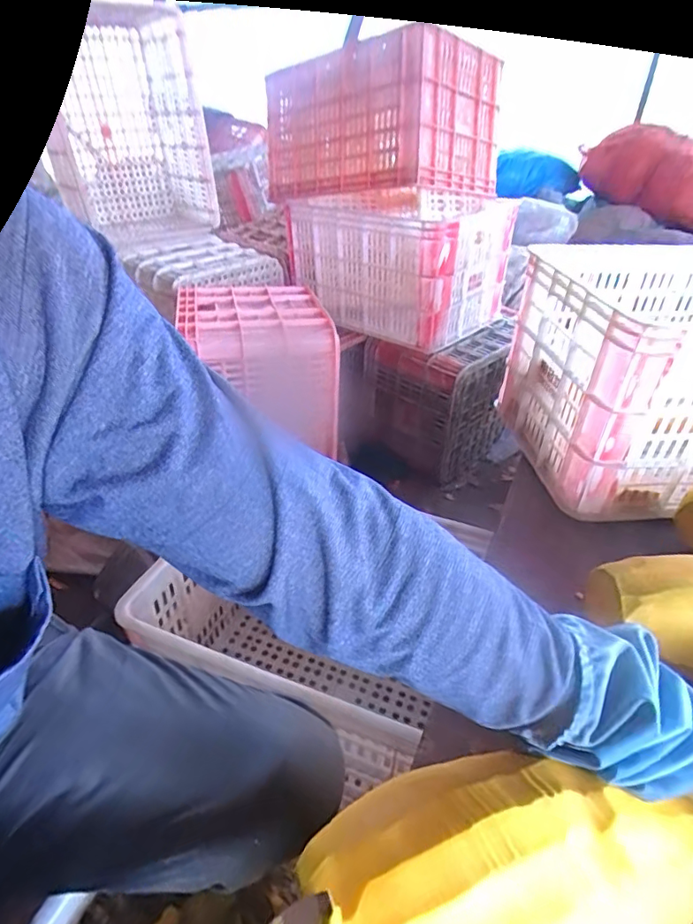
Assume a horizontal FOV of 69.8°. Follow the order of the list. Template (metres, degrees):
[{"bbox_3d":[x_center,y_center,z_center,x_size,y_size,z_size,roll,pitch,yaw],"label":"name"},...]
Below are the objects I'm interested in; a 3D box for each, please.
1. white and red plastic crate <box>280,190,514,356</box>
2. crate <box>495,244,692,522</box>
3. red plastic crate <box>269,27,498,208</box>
[{"bbox_3d":[0.127,-0.513,1.287,0.486,0.292,0.318,26,42,31],"label":"white and red plastic crate"},{"bbox_3d":[0.545,-0.144,0.764,0.514,0.282,0.371,-2,35,-4],"label":"crate"},{"bbox_3d":[0.084,-0.783,1.167,0.483,0.267,0.301,23,40,33],"label":"red plastic crate"}]

